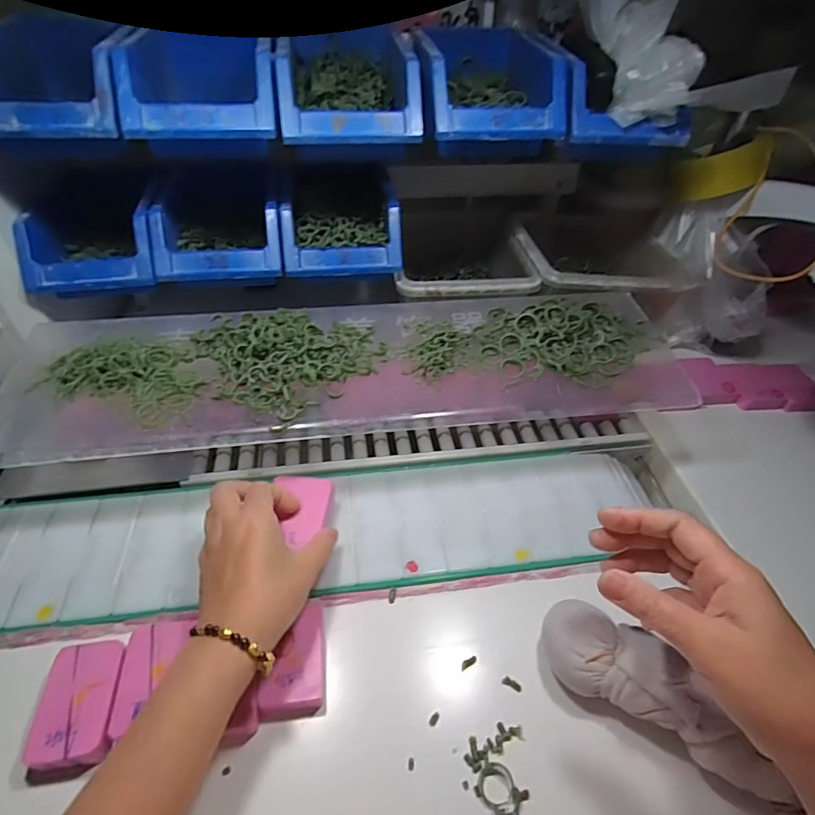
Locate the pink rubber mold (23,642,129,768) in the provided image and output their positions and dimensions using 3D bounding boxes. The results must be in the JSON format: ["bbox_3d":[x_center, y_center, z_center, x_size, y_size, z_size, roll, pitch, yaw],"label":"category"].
[{"bbox_3d":[-0.220,0.200,0.332,0.050,0.020,0.071,-6,46,-9],"label":"pink rubber mold"}]

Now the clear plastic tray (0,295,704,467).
[{"bbox_3d":[-0.039,-0.051,0.459,0.608,0.046,0.167,-5,46,-8],"label":"clear plastic tray"}]

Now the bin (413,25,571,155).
[{"bbox_3d":[0.078,-0.332,0.504,0.133,0.073,0.208,0,44,-4],"label":"bin"}]

